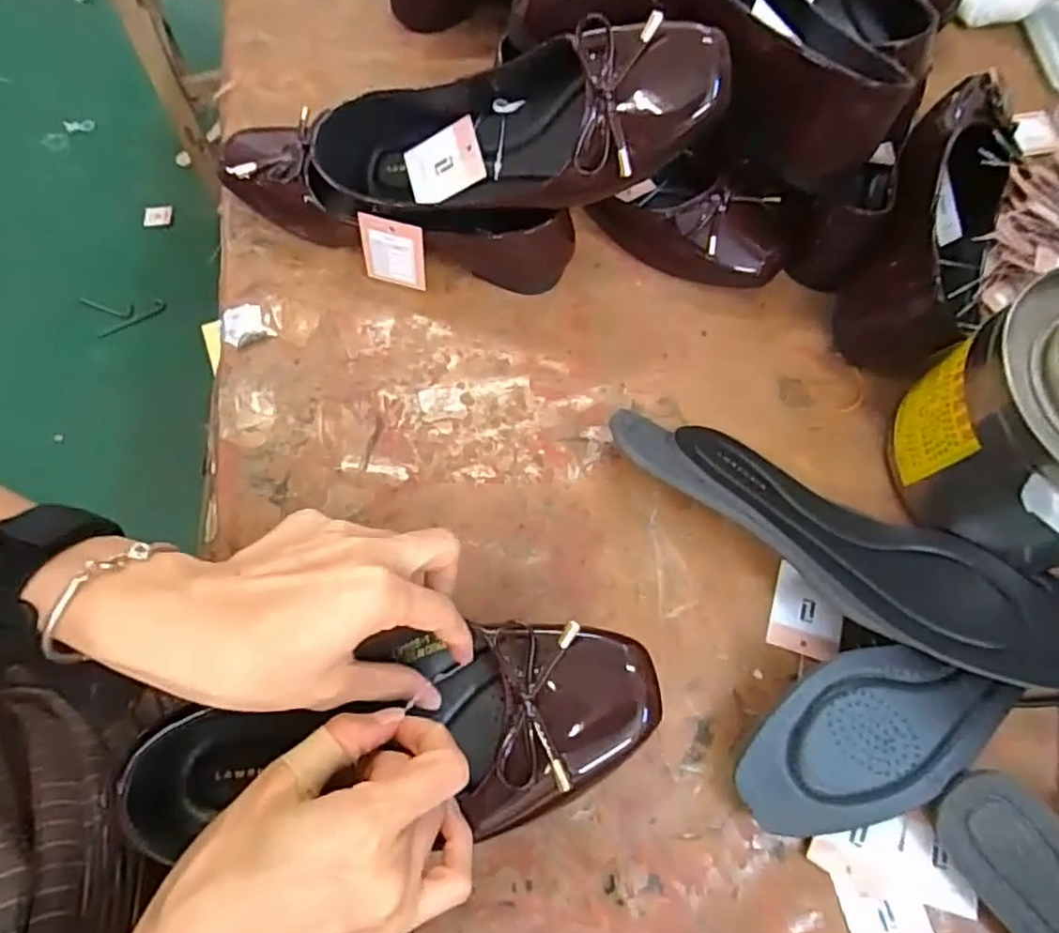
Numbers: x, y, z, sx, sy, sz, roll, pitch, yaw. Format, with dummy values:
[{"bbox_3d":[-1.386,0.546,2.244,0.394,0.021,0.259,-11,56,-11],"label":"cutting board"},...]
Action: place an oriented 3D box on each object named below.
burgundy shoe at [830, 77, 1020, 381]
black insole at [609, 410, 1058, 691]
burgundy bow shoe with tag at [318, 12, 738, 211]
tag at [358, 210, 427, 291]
[{"bbox_3d":[0.262,-0.155,0.429,0.075,0.065,0.206,25,71,7],"label":"burgundy shoe"},{"bbox_3d":[0.164,0.039,0.375,0.263,0.041,0.076,29,71,8],"label":"black insole"},{"bbox_3d":[-0.021,-0.185,0.377,0.249,0.062,0.074,2,68,24],"label":"burgundy bow shoe with tag"},{"bbox_3d":[-0.086,-0.134,0.421,0.040,0.051,0.004,14,58,2],"label":"tag"}]

